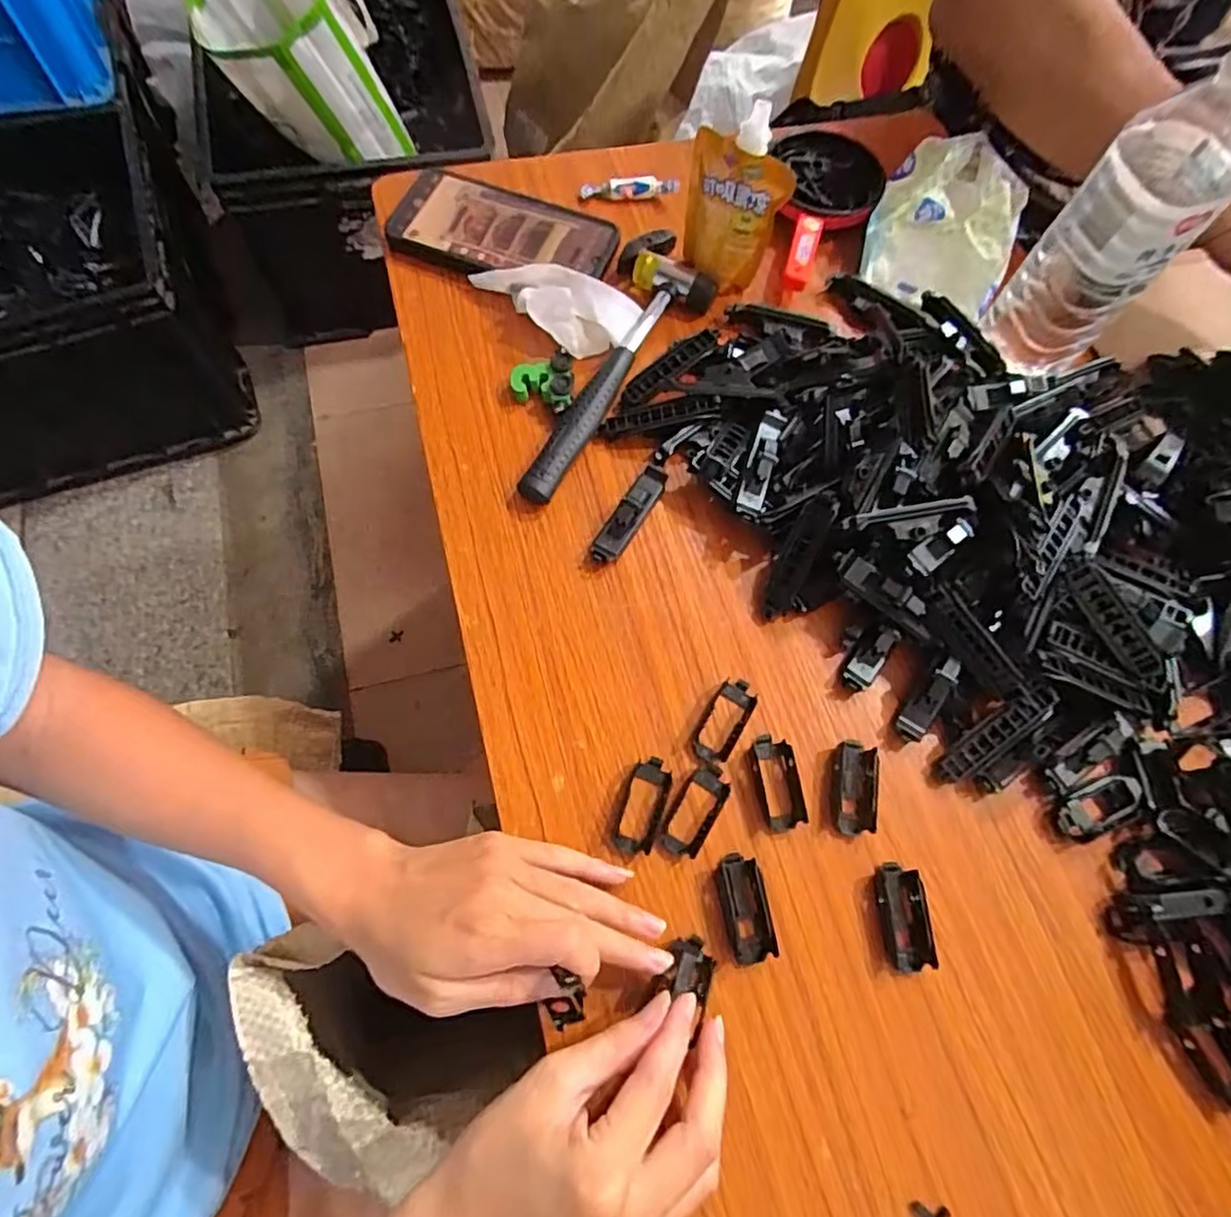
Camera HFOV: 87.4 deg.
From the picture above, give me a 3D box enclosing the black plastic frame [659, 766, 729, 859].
[{"bbox_3d":[0.043,0.108,0.346,0.022,0.007,0.051,32,70,8],"label":"black plastic frame"}]

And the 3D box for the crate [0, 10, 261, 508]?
[{"bbox_3d":[-0.969,-0.454,1.013,0.632,0.281,0.451,-16,71,-10],"label":"crate"}]

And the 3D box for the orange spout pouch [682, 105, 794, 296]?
[{"bbox_3d":[0.073,-0.275,0.431,0.073,0.104,0.029,43,71,12],"label":"orange spout pouch"}]

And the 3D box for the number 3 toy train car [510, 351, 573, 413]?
[{"bbox_3d":[-0.049,-0.150,0.430,0.041,0.017,0.041,1,68,-4],"label":"number 3 toy train car"}]

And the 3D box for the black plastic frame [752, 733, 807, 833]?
[{"bbox_3d":[0.090,0.096,0.355,0.023,0.006,0.051,-5,69,-6],"label":"black plastic frame"}]

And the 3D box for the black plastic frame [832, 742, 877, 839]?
[{"bbox_3d":[0.132,0.098,0.355,0.022,0.010,0.051,10,68,0],"label":"black plastic frame"}]

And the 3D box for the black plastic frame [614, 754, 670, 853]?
[{"bbox_3d":[0.015,0.106,0.346,0.022,0.005,0.051,20,68,3],"label":"black plastic frame"}]

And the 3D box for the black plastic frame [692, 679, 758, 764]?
[{"bbox_3d":[0.062,0.064,0.366,0.022,0.006,0.052,30,69,8],"label":"black plastic frame"}]

